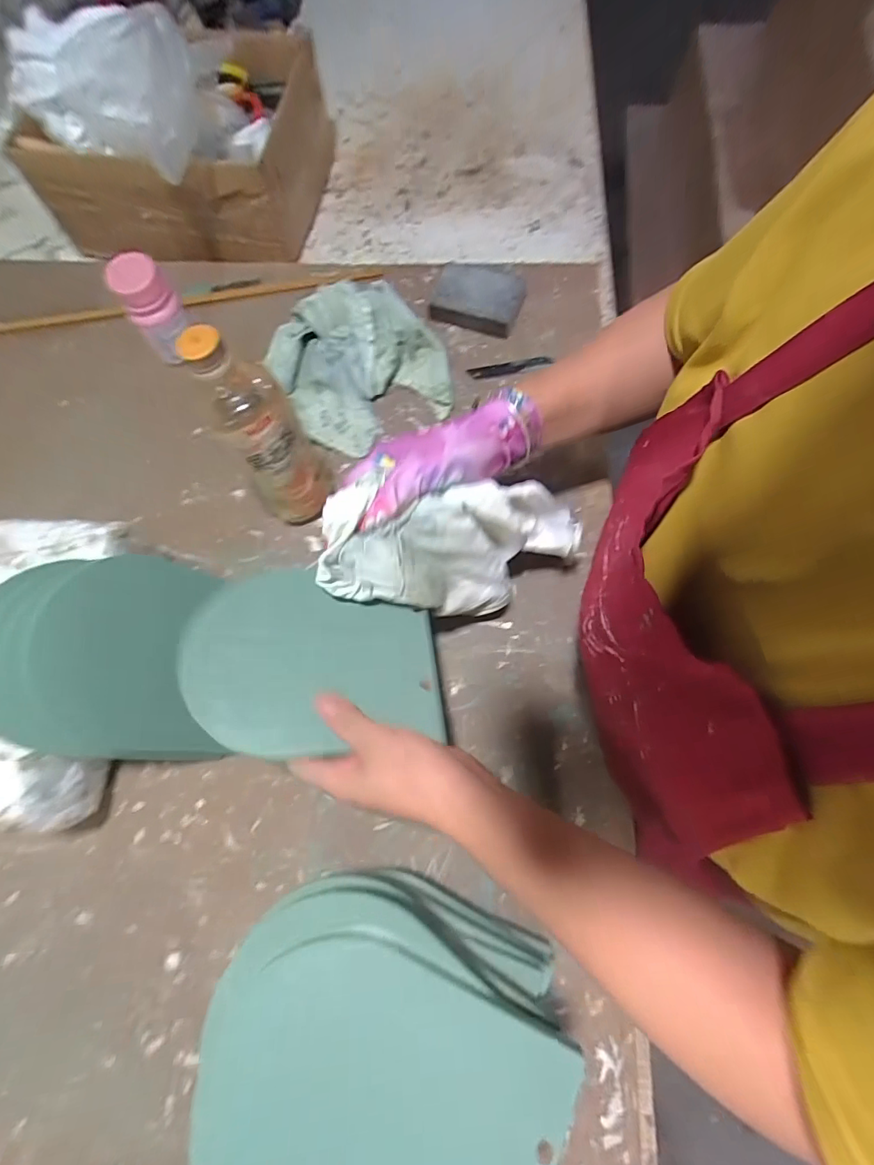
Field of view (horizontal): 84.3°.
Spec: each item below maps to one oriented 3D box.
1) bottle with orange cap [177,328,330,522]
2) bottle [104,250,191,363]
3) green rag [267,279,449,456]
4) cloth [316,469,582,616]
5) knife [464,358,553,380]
[{"bbox_3d":[-0.144,-0.125,0.415,0.067,0.206,0.076,-25,72,-6],"label":"bottle with orange cap"},{"bbox_3d":[-0.303,-0.293,0.525,0.053,0.101,0.045,-39,75,-10],"label":"bottle"},{"bbox_3d":[-0.084,-0.243,0.521,0.174,0.062,0.179,-29,73,-8],"label":"green rag"},{"bbox_3d":[0.014,-0.030,0.376,0.193,0.032,0.120,11,113,-29],"label":"cloth"},{"bbox_3d":[0.081,-0.240,0.538,0.090,0.007,0.018,-7,71,0],"label":"knife"}]

